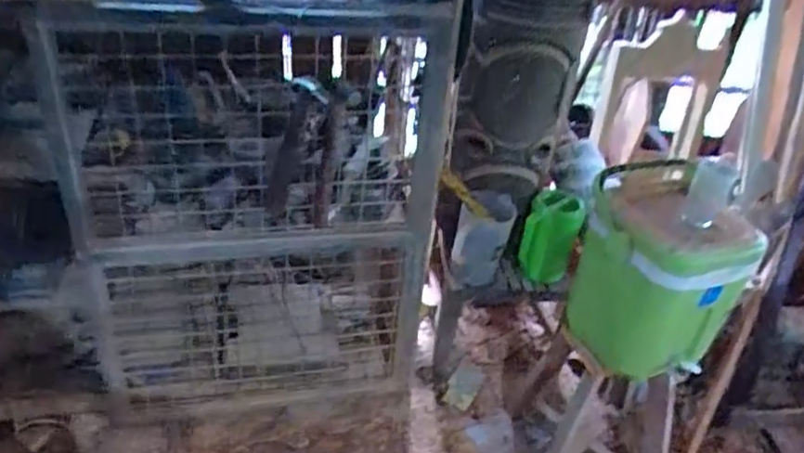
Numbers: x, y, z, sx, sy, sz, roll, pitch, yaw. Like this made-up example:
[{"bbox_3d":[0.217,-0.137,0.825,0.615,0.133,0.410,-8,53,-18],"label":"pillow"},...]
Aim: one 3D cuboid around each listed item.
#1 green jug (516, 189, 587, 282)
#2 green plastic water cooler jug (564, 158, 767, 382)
[{"bbox_3d":[0.380,0.036,1.689,0.136,0.231,0.115,16,35,14],"label":"green jug"},{"bbox_3d":[0.552,0.092,1.416,0.332,0.408,0.284,19,35,18],"label":"green plastic water cooler jug"}]

